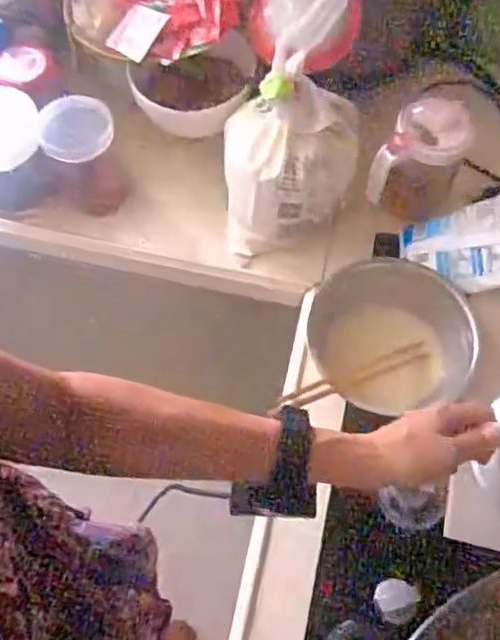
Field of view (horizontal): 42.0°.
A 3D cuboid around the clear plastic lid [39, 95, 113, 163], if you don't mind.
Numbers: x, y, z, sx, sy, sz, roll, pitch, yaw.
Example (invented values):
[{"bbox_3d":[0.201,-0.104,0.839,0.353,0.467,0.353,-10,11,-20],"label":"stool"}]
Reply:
[{"bbox_3d":[-0.187,-0.207,0.701,0.075,0.012,0.073,0,85,-2],"label":"clear plastic lid"}]

